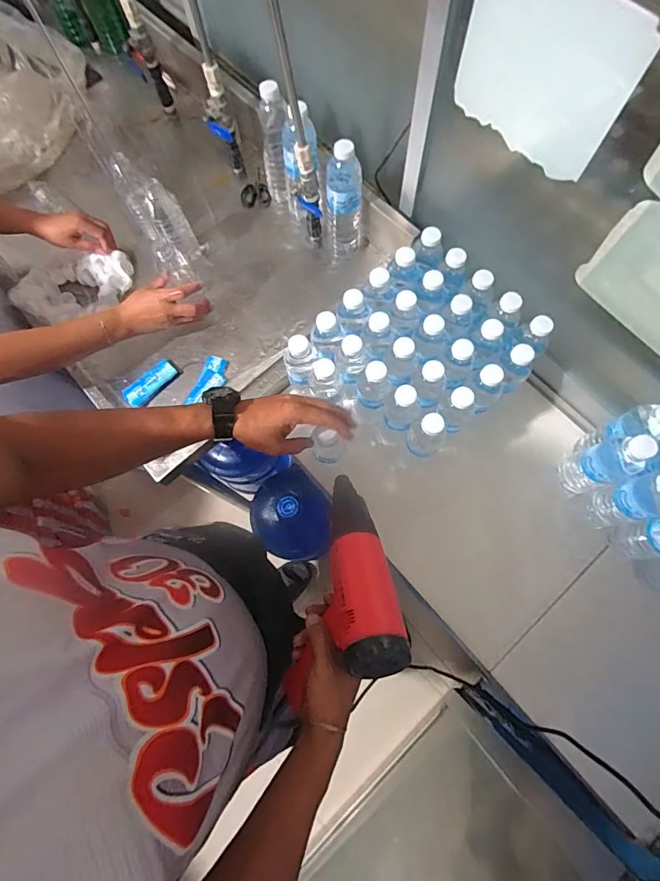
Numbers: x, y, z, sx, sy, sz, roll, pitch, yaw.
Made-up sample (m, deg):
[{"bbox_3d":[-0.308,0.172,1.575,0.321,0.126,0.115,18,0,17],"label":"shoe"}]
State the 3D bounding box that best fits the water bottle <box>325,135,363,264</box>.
[{"bbox_3d":[0.025,-0.415,0.766,0.068,0.210,0.062,0,74,1],"label":"water bottle"}]

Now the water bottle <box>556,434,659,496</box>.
[{"bbox_3d":[0.410,0.039,0.655,0.056,0.199,0.063,-21,75,-4],"label":"water bottle"}]

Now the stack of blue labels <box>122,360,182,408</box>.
[{"bbox_3d":[-0.330,-0.107,0.796,0.047,0.011,0.108,42,79,12],"label":"stack of blue labels"}]

